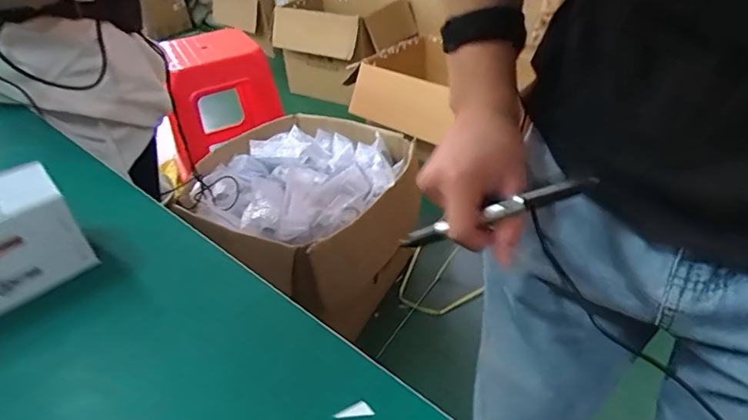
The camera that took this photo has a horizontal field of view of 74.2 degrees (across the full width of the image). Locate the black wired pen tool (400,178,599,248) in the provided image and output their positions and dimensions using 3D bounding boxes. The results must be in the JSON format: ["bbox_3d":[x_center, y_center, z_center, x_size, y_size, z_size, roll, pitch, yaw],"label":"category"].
[{"bbox_3d":[0.089,0.003,0.382,0.155,0.019,0.009,-21,29,29],"label":"black wired pen tool"}]

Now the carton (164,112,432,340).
[{"bbox_3d":[-0.182,0.035,1.247,0.504,0.369,0.551,22,44,31],"label":"carton"}]

